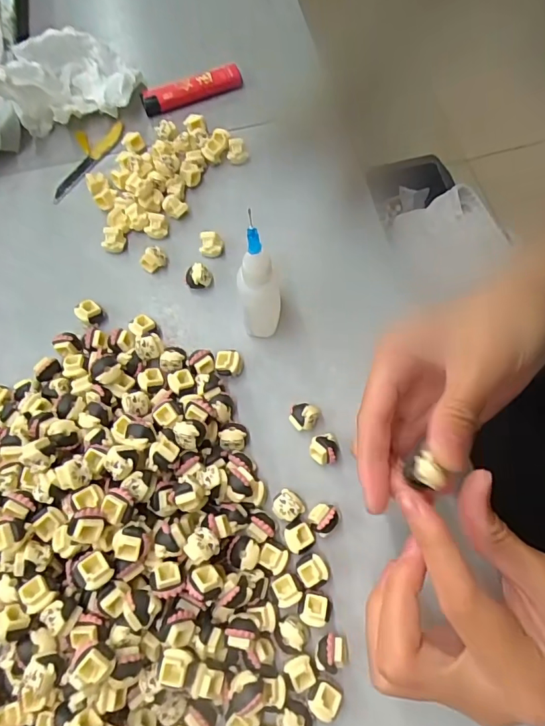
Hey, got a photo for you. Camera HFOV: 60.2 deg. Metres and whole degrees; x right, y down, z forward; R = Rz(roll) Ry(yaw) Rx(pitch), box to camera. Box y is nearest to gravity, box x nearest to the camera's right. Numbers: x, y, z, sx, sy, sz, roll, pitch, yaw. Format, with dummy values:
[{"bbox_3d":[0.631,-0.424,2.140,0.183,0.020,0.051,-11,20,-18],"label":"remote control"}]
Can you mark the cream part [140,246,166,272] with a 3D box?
[{"bbox_3d":[-0.079,-0.069,0.314,0.011,0.014,0.017,40,74,13],"label":"cream part"}]

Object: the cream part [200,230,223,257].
[{"bbox_3d":[-0.041,-0.079,0.317,0.015,0.017,0.013,0,69,0],"label":"cream part"}]

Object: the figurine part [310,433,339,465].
[{"bbox_3d":[0.029,0.049,0.267,0.015,0.017,0.016,0,69,0],"label":"figurine part"}]

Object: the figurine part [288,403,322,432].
[{"bbox_3d":[0.018,0.032,0.274,0.017,0.016,0.016,0,69,0],"label":"figurine part"}]

